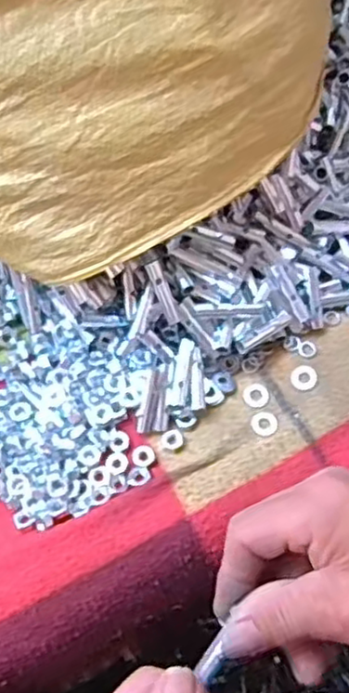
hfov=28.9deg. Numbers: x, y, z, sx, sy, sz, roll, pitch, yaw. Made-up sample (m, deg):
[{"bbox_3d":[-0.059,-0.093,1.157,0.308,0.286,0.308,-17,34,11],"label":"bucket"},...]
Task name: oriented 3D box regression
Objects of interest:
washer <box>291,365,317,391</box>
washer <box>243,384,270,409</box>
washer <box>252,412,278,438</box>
[{"bbox_3d":[0.090,0.022,0.469,0.018,0.004,0.018,-2,77,9],"label":"washer"},{"bbox_3d":[0.057,0.033,0.464,0.017,0.004,0.019,-17,65,-8],"label":"washer"},{"bbox_3d":[0.060,0.052,0.453,0.017,0.004,0.019,15,64,7],"label":"washer"}]

